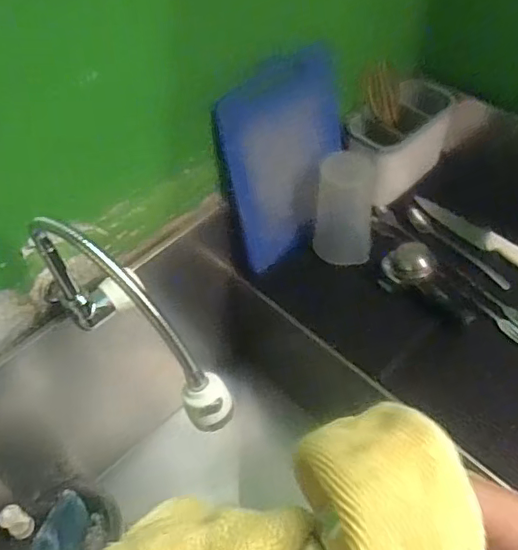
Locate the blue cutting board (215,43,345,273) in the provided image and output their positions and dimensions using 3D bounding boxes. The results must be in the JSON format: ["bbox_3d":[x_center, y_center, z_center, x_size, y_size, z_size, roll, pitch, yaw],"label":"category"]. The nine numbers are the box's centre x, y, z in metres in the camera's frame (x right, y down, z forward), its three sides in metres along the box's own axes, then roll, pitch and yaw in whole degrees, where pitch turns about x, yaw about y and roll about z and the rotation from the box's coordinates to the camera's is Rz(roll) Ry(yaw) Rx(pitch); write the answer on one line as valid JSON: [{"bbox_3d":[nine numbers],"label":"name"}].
[{"bbox_3d":[0.048,-0.172,0.840,0.216,0.293,0.012,-34,44,-25],"label":"blue cutting board"}]

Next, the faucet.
[{"bbox_3d":[-0.122,0.045,0.561,0.211,0.199,0.043,31,59,25],"label":"faucet"}]

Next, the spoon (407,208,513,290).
[{"bbox_3d":[0.316,-0.043,0.915,0.035,0.015,0.202,-31,56,-19],"label":"spoon"}]

